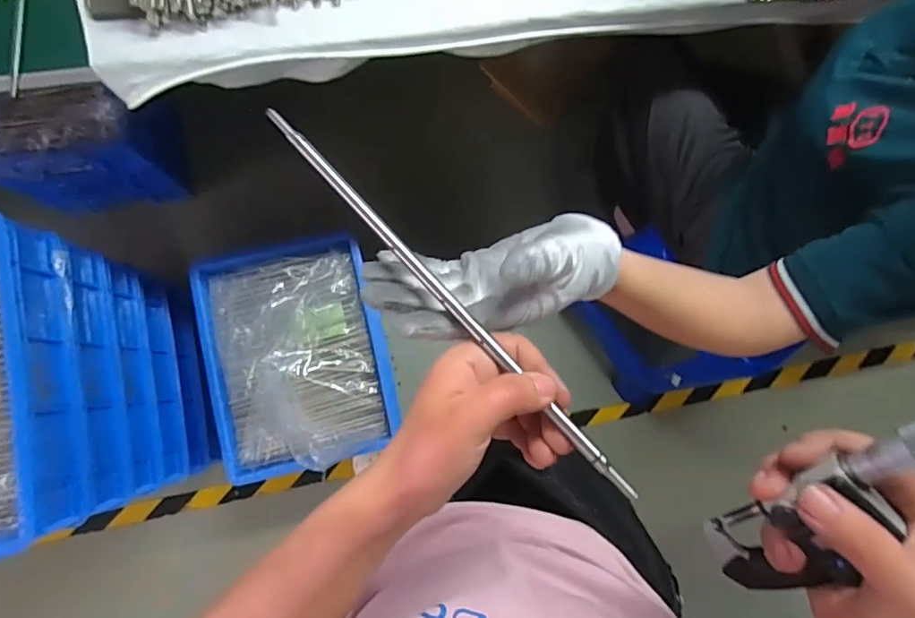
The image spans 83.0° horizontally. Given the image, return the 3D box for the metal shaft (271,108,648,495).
[{"bbox_3d":[-0.008,-0.009,0.272,0.008,0.005,0.274,-42,83,-8],"label":"metal shaft"}]

